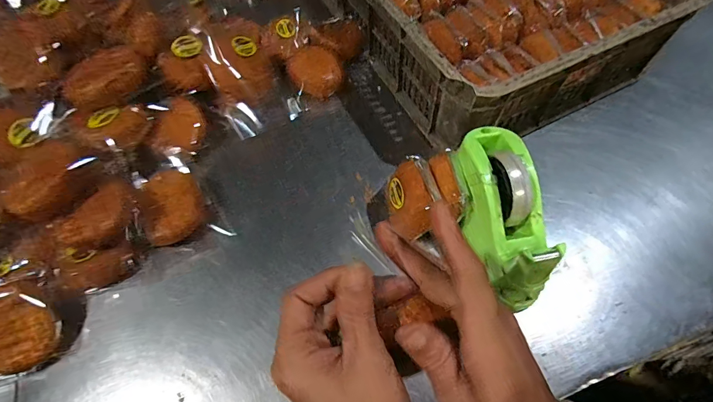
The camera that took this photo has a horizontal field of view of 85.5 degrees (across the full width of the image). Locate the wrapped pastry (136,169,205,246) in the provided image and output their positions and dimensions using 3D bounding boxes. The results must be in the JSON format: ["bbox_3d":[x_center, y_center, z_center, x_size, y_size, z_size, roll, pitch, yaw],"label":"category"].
[{"bbox_3d":[-0.240,0.004,0.505,0.067,0.046,0.095,-17,65,-7],"label":"wrapped pastry"}]

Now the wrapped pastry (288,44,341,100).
[{"bbox_3d":[-0.067,-0.213,0.627,0.083,0.035,0.075,33,69,16],"label":"wrapped pastry"}]

